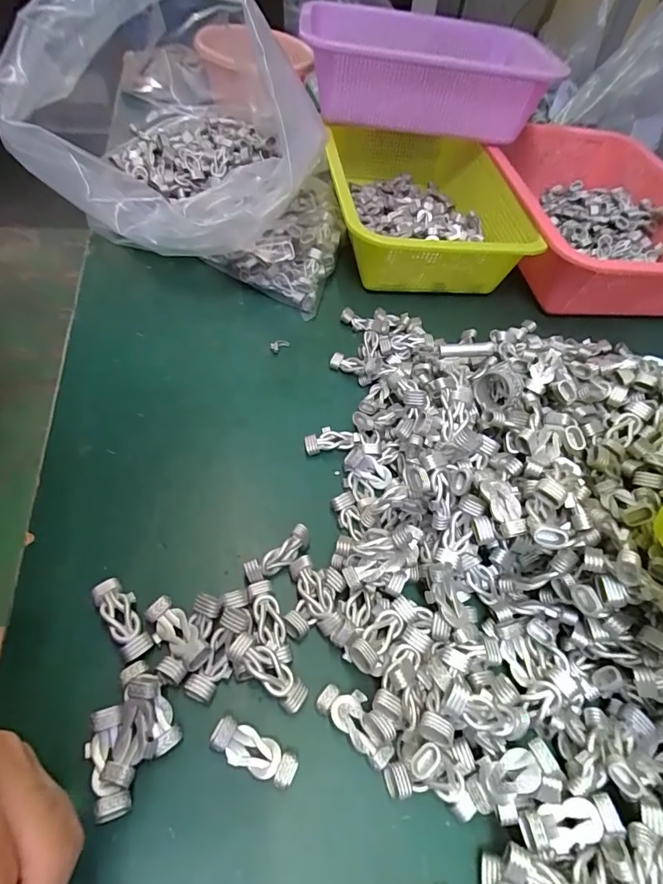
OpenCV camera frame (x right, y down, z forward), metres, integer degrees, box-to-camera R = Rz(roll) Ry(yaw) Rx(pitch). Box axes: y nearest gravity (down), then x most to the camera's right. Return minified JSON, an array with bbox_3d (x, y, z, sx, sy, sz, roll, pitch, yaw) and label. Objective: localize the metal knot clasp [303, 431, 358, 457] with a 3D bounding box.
[{"bbox_3d":[0.000,0.000,0.330,0.038,0.012,0.014,-3,54,-9],"label":"metal knot clasp"}]

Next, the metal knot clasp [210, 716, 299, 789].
[{"bbox_3d":[-0.037,0.149,0.217,0.042,0.012,0.016,21,54,8],"label":"metal knot clasp"}]

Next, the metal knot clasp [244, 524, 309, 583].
[{"bbox_3d":[-0.032,0.066,0.270,0.044,0.007,0.014,-29,62,-25],"label":"metal knot clasp"}]

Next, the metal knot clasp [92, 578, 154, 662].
[{"bbox_3d":[-0.111,0.095,0.243,0.017,0.009,0.045,-32,64,-27],"label":"metal knot clasp"}]

